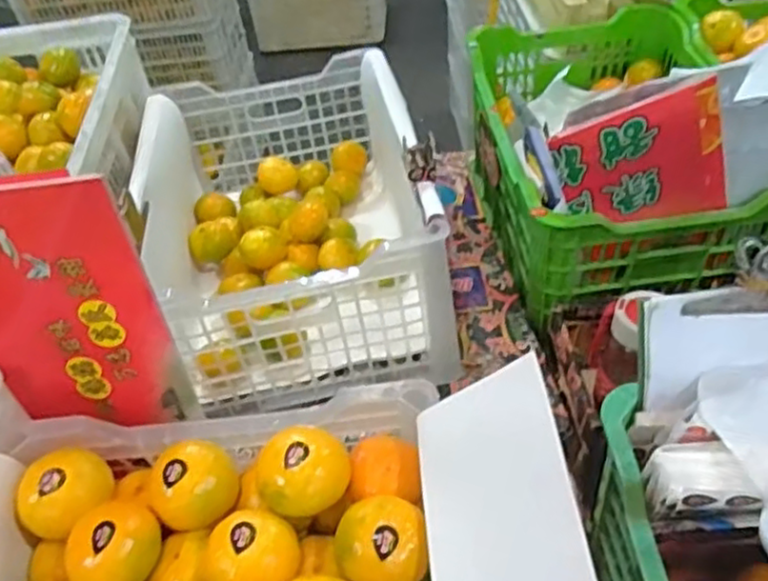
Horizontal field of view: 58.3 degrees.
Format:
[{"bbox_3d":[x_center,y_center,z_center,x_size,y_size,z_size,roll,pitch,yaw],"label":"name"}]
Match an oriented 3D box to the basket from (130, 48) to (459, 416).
[{"bbox_3d":[-0.129,-0.114,0.921,0.332,0.222,0.509,-12,45,-5],"label":"basket"}]

